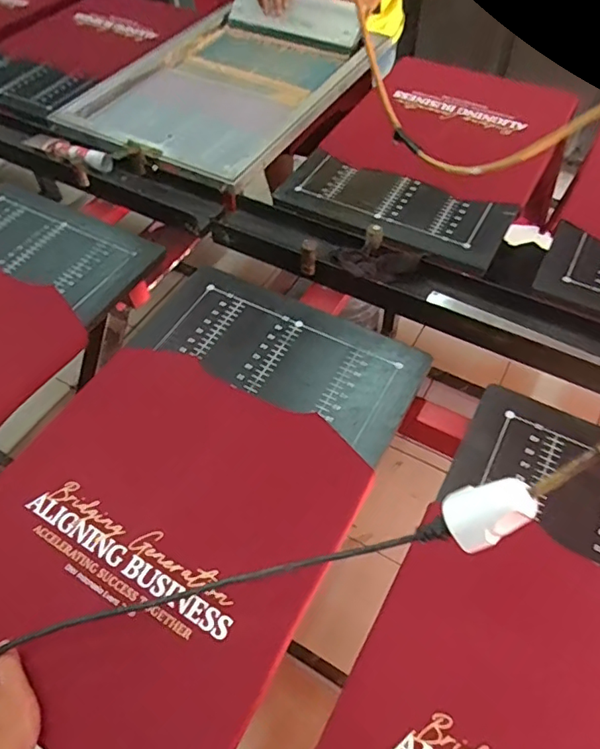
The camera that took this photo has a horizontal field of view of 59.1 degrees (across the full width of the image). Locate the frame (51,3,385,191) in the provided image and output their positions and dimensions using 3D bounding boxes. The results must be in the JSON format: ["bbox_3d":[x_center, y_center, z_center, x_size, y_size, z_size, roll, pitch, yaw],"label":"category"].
[{"bbox_3d":[-0.163,-0.653,1.179,0.493,0.058,0.663,22,59,17],"label":"frame"}]

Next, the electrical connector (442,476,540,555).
[{"bbox_3d":[0.150,0.106,0.418,0.067,0.034,0.045,-44,48,19],"label":"electrical connector"}]

